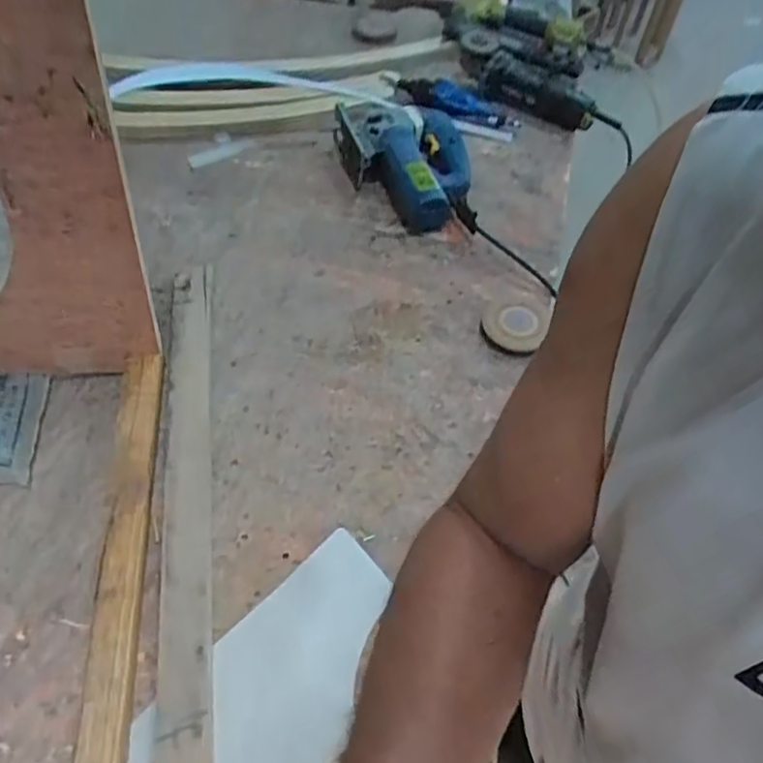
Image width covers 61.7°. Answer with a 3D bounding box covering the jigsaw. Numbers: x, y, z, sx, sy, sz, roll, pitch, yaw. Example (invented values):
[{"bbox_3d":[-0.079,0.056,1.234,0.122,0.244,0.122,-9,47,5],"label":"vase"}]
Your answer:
[{"bbox_3d":[0.043,-0.392,1.094,0.217,0.092,0.329,-9,56,-10],"label":"jigsaw"}]

